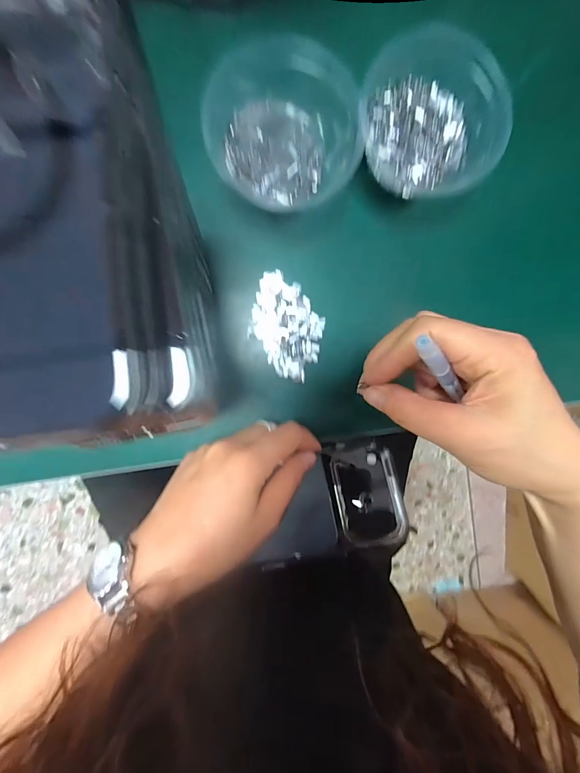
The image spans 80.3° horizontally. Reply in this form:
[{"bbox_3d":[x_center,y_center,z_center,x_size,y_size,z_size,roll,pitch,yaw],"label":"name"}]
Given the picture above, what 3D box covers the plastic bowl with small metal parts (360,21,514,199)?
[{"bbox_3d":[0.105,-0.210,0.262,0.109,0.035,0.115,-8,94,-6],"label":"plastic bowl with small metal parts"}]

